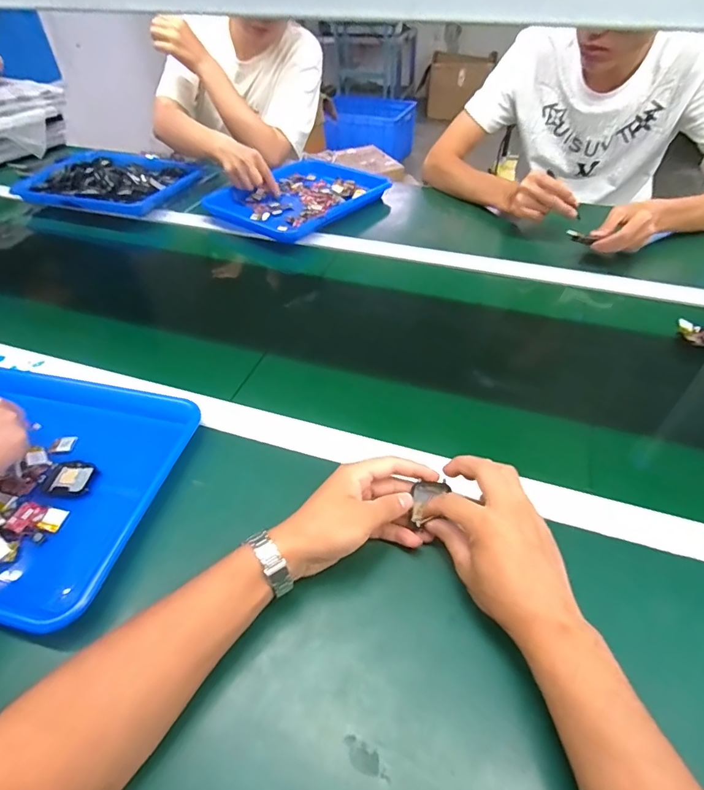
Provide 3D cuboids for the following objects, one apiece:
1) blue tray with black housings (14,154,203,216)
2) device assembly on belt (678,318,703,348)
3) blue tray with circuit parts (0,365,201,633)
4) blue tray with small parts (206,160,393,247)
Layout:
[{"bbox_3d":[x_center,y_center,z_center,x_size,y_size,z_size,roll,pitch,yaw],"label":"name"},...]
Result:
[{"bbox_3d":[-0.488,-0.442,0.947,0.312,0.046,0.227,12,48,13],"label":"blue tray with black housings"},{"bbox_3d":[0.458,-0.082,0.609,0.031,0.018,0.052,-18,48,-15],"label":"device assembly on belt"},{"bbox_3d":[-0.345,0.077,0.462,0.328,0.036,0.241,10,47,11],"label":"blue tray with circuit parts"},{"bbox_3d":[-0.100,-0.391,0.915,0.251,0.035,0.315,29,53,27],"label":"blue tray with small parts"}]

